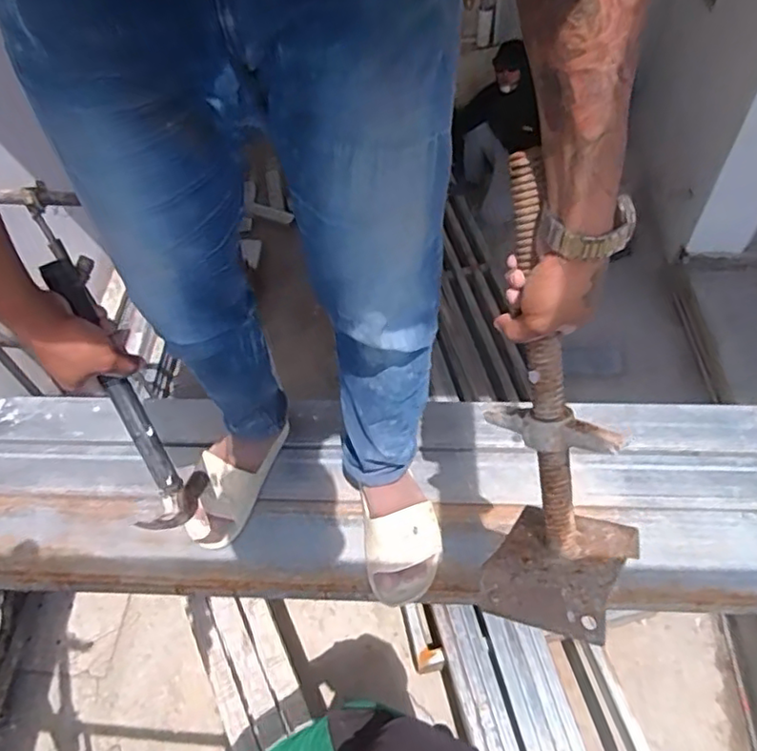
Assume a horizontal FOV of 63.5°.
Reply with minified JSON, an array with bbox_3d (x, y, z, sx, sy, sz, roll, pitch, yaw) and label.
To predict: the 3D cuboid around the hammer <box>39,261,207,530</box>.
[{"bbox_3d":[-0.290,0.037,0.678,0.033,0.323,0.113,-12,30,17],"label":"hammer"}]

